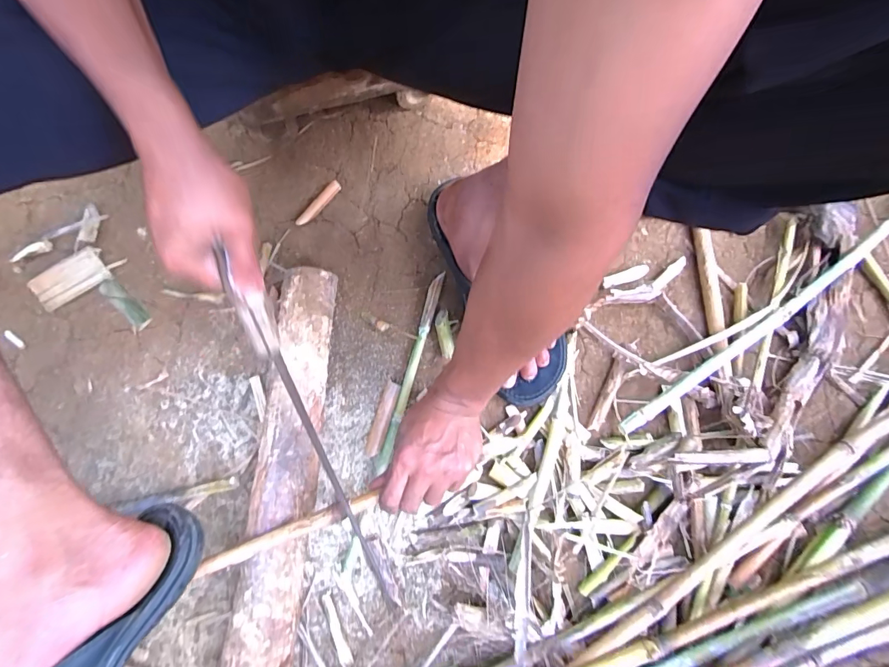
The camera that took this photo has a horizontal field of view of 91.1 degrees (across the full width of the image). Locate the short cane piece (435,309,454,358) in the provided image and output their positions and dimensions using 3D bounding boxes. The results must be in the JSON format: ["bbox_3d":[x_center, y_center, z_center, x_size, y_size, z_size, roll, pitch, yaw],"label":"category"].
[{"bbox_3d":[-0.001,0.000,0.525,0.018,0.015,0.060,-9,79,-3],"label":"short cane piece"}]

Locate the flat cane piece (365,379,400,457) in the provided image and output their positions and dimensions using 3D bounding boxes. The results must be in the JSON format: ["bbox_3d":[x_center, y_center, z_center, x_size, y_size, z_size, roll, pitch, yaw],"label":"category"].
[{"bbox_3d":[-0.070,0.098,0.504,0.016,0.013,0.085,18,79,3],"label":"flat cane piece"}]

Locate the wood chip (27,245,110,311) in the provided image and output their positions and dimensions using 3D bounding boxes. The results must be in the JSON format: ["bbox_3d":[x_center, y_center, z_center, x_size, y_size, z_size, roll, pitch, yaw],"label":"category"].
[{"bbox_3d":[-0.457,-0.068,0.531,0.082,0.009,0.047,-36,81,-7],"label":"wood chip"}]

